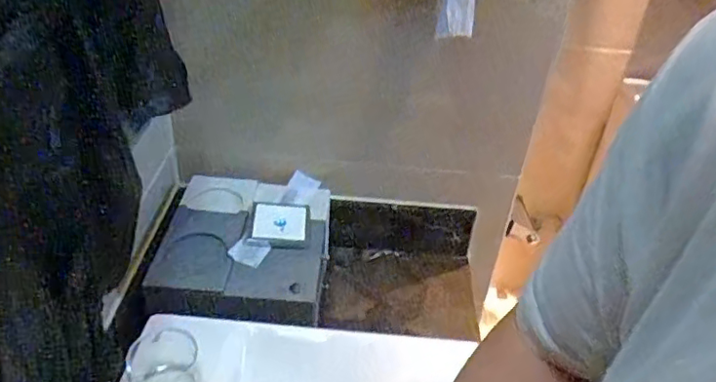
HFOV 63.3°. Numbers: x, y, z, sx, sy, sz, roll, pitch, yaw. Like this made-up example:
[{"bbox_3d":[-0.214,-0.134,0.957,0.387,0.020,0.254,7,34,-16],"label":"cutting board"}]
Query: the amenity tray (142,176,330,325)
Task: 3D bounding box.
[{"bbox_3d":[-0.163,0.074,0.856,0.231,0.032,0.291,2,36,-4],"label":"amenity tray"}]

